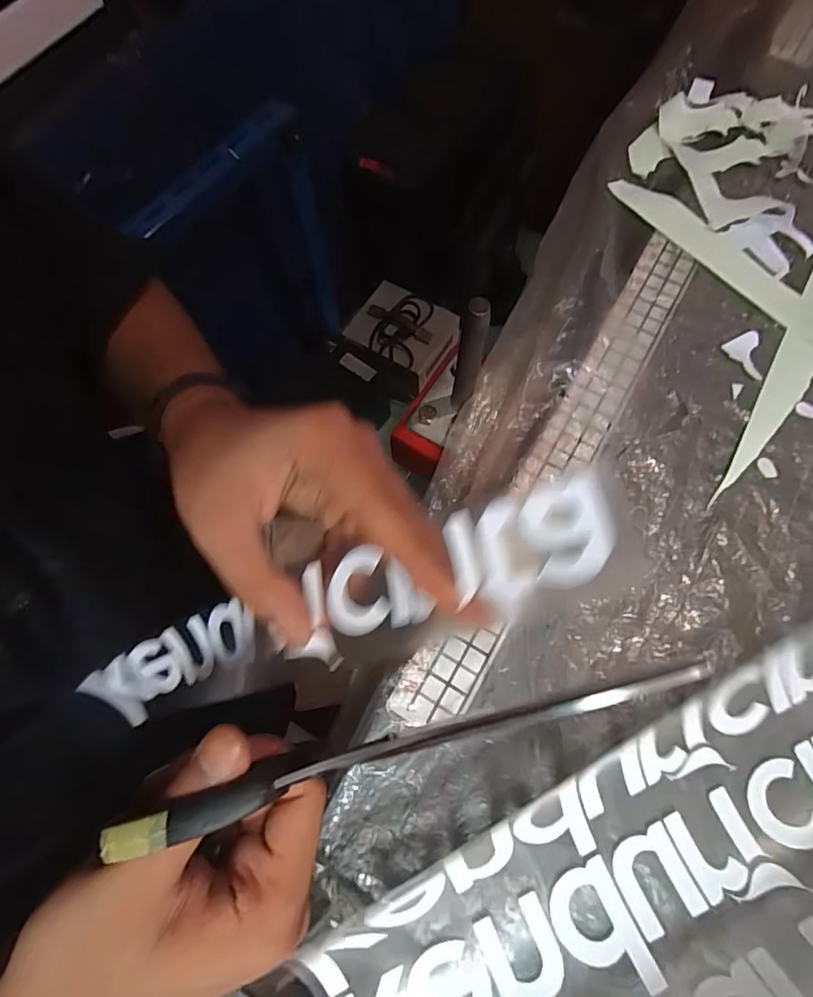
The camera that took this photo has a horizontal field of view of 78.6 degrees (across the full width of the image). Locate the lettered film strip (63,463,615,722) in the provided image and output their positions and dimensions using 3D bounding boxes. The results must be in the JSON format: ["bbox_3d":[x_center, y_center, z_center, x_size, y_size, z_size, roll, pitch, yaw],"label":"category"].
[{"bbox_3d":[-0.052,0.058,0.222,0.289,0.024,0.043,-25,68,28],"label":"lettered film strip"}]

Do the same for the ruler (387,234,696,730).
[{"bbox_3d":[0.082,-0.024,0.255,0.029,0.010,0.301,29,75,12],"label":"ruler"}]

